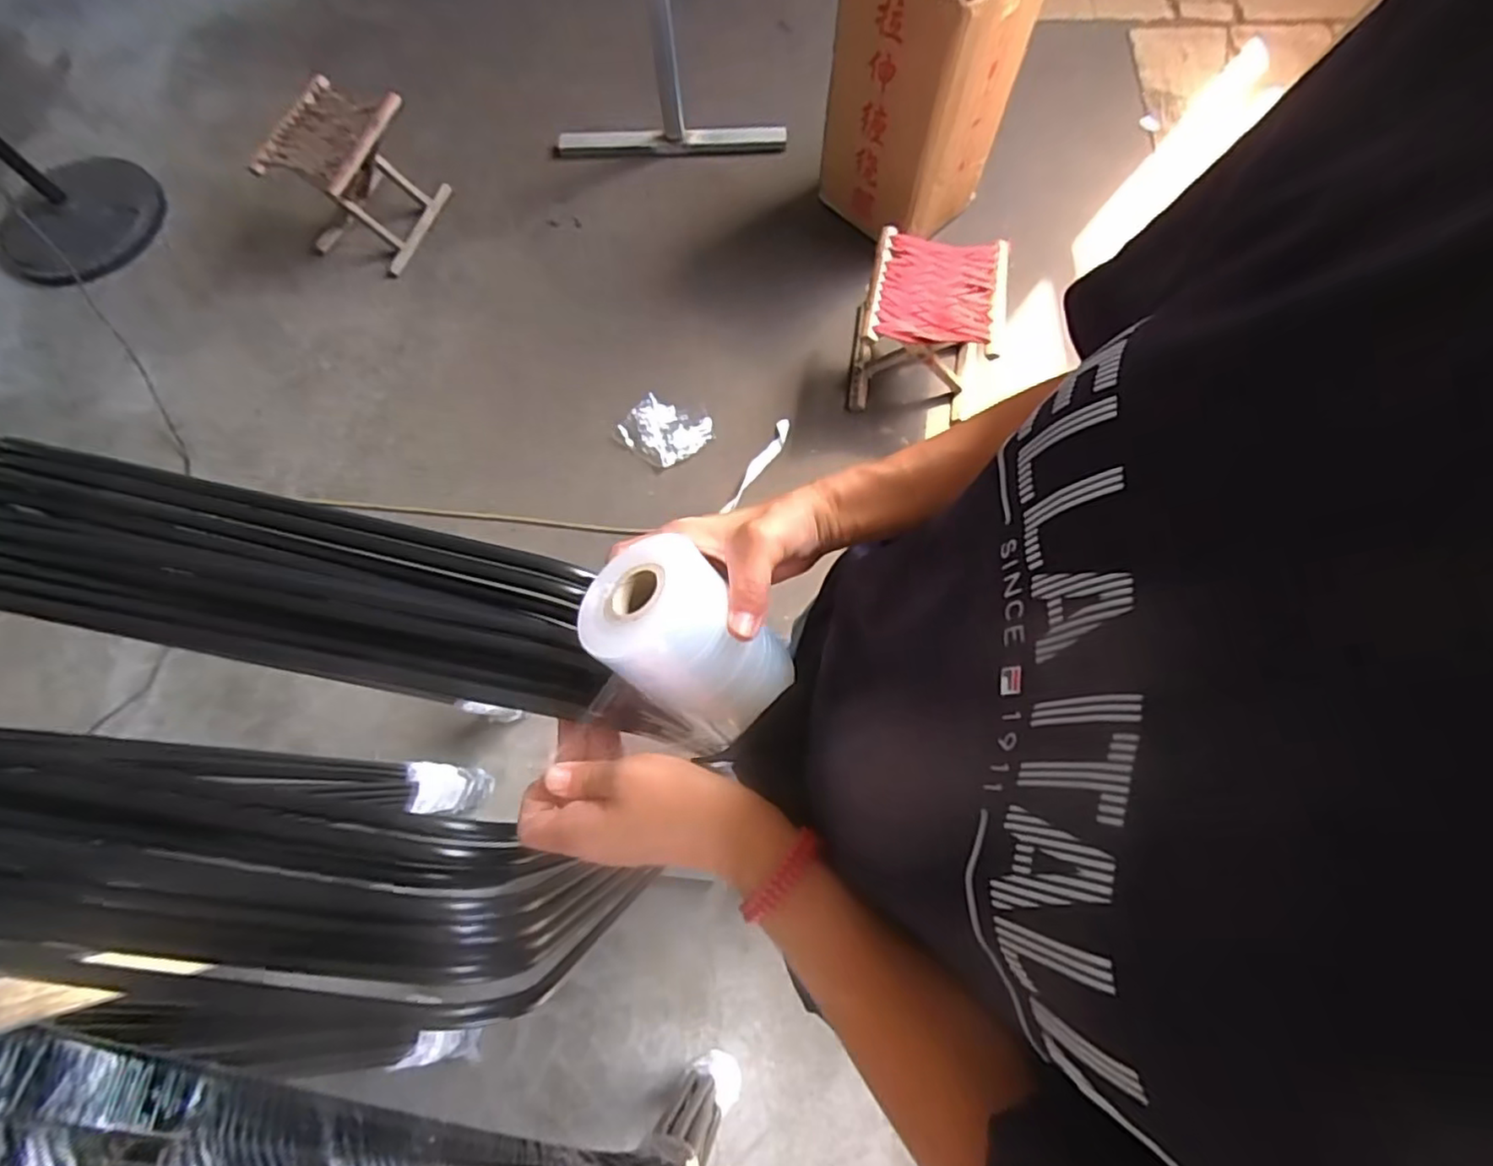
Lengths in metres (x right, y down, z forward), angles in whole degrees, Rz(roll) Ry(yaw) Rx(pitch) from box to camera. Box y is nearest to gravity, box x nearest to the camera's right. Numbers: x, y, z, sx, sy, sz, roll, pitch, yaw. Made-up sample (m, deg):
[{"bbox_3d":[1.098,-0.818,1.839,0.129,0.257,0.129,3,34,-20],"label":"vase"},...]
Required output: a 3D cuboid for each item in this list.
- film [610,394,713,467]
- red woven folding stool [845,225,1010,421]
[{"bbox_3d":[-0.184,-0.348,1.483,0.173,0.030,0.165,37,74,12],"label":"film"},{"bbox_3d":[0.379,-0.543,1.430,0.283,0.250,0.276,12,72,6],"label":"red woven folding stool"}]

